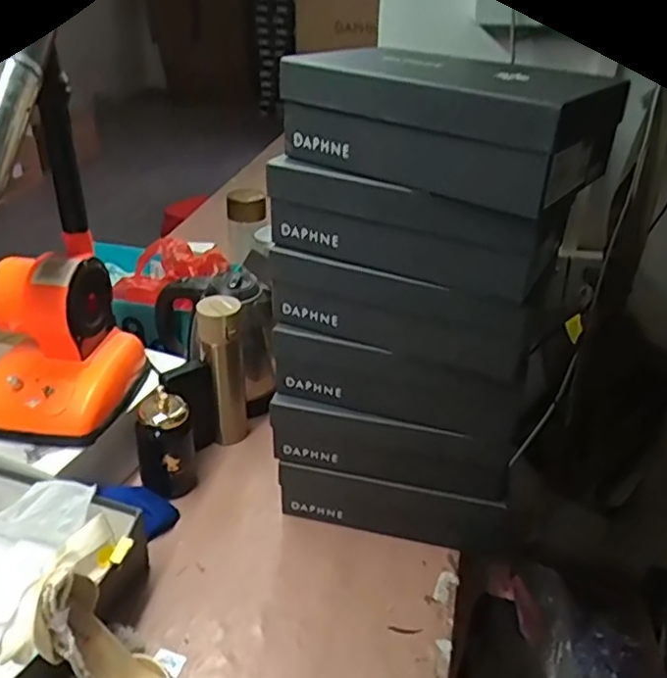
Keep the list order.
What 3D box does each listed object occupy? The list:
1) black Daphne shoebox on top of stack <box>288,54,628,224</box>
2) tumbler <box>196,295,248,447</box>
[{"bbox_3d":[0.106,-0.219,0.645,0.292,0.108,0.141,27,39,33],"label":"black Daphne shoebox on top of stack"},{"bbox_3d":[-0.168,0.052,0.995,0.070,0.238,0.052,-5,32,-14],"label":"tumbler"}]

